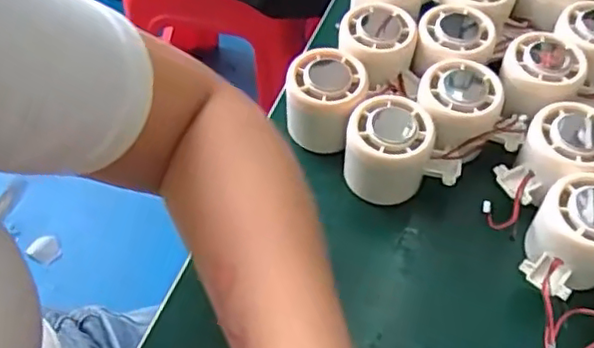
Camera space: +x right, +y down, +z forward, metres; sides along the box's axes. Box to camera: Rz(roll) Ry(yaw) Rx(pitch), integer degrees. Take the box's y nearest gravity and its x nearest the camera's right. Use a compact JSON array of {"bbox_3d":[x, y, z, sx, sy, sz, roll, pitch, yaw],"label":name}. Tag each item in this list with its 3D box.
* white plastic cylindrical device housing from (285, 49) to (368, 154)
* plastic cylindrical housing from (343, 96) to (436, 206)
[{"bbox_3d":[0.019,-0.051,0.440,0.050,0.051,0.054,0,54,0],"label":"white plastic cylindrical device housing"},{"bbox_3d":[0.060,-0.013,0.421,0.052,0.063,0.053,0,54,0],"label":"plastic cylindrical housing"}]

